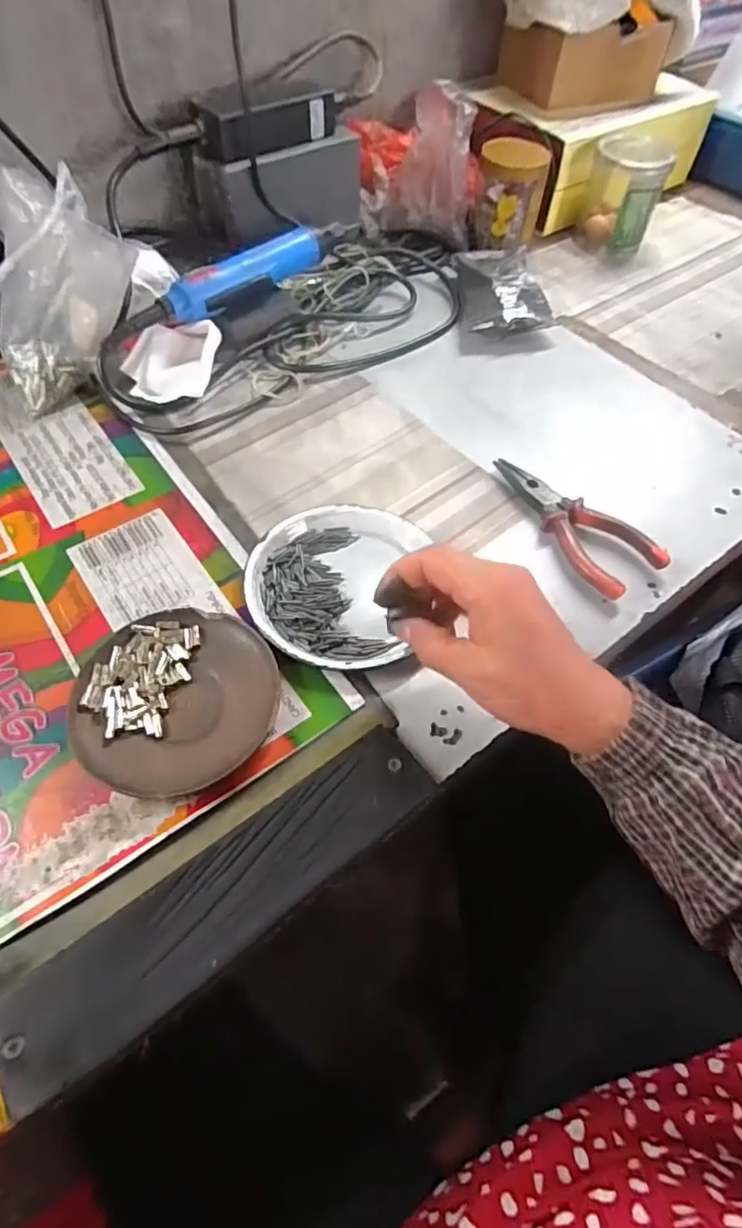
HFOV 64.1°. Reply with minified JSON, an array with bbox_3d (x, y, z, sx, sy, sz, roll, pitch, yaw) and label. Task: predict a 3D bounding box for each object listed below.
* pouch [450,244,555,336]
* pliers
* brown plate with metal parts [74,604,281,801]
[{"bbox_3d":[0.129,-0.332,0.607,0.087,0.037,0.134,-6,57,-8],"label":"pouch"},{"bbox_3d":[0.144,-0.069,0.443,0.050,0.023,0.143,-33,64,-22],"label":"pliers"},{"bbox_3d":[-0.112,0.048,0.345,0.112,0.016,0.108,2,57,-2],"label":"brown plate with metal parts"}]

